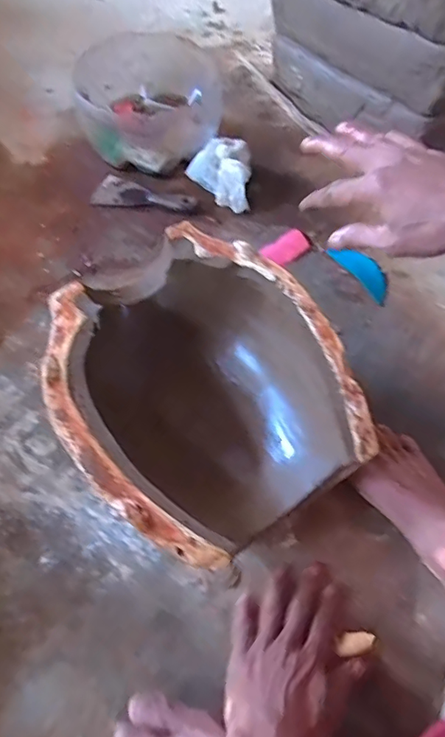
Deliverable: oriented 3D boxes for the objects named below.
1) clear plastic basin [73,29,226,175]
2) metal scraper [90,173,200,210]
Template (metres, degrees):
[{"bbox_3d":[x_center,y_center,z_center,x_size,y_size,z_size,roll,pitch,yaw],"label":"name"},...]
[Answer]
[{"bbox_3d":[-0.120,-0.456,0.856,0.242,0.125,0.242,0,60,-1],"label":"clear plastic basin"},{"bbox_3d":[-0.133,-0.290,0.821,0.178,0.022,0.067,20,62,10],"label":"metal scraper"}]

